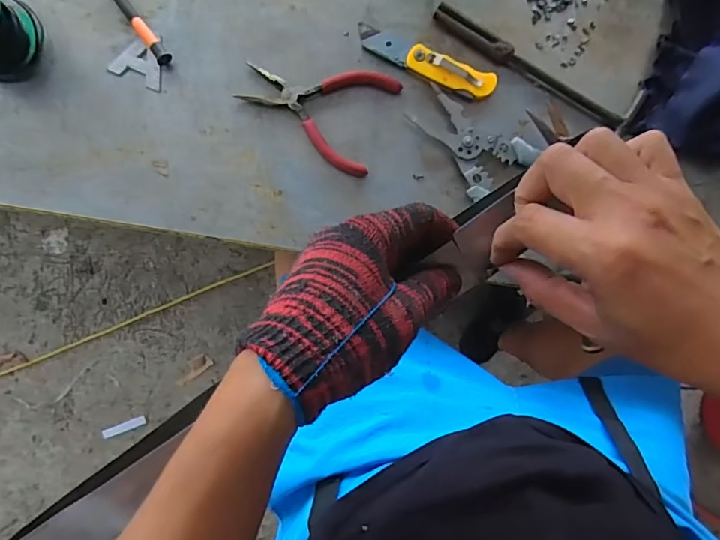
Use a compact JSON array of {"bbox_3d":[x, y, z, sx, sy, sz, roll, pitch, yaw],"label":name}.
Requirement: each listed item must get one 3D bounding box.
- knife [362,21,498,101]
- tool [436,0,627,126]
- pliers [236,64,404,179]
[{"bbox_3d":[0.064,-0.204,0.499,0.143,0.014,0.030,23,87,-1],"label":"knife"},{"bbox_3d":[0.167,-0.201,0.507,0.213,0.011,0.017,32,87,-1],"label":"tool"},{"bbox_3d":[-0.042,-0.164,0.494,0.140,0.008,0.101,24,87,-1],"label":"pliers"}]

